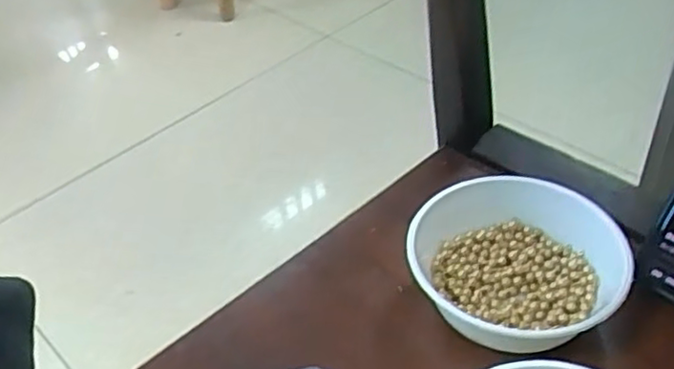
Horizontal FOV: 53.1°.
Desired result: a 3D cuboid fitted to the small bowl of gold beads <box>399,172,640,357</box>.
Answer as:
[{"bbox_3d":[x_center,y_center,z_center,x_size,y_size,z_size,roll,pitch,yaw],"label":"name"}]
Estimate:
[{"bbox_3d":[0.096,0.048,0.377,0.111,0.046,0.111,-3,41,3],"label":"small bowl of gold beads"}]

